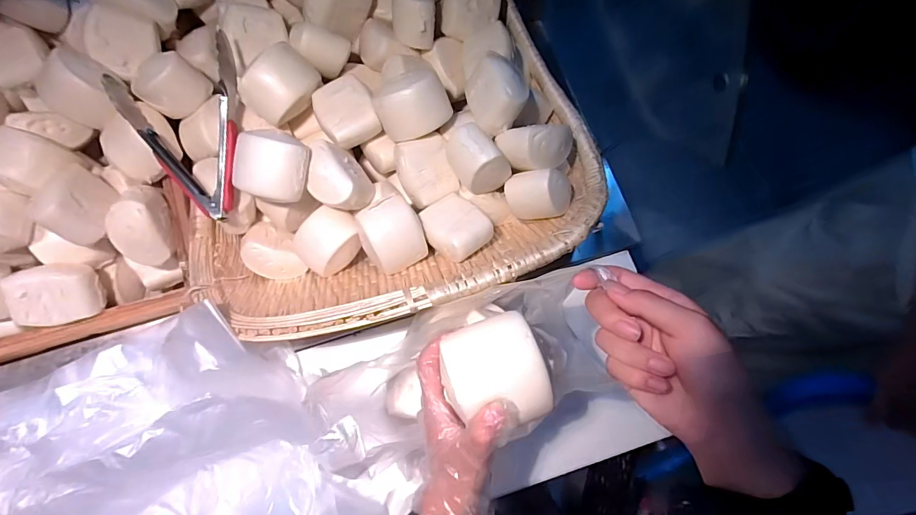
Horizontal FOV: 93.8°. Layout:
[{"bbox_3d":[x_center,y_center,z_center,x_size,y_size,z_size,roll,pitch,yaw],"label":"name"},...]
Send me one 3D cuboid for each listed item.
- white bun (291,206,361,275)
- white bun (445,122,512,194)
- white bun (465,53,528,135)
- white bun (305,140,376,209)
[{"bbox_3d":[-0.160,-0.021,0.531,0.067,0.045,0.081,40,81,8],"label":"white bun"},{"bbox_3d":[0.022,-0.115,0.498,0.059,0.056,0.065,-27,79,-6],"label":"white bun"},{"bbox_3d":[0.047,-0.194,0.506,0.061,0.051,0.083,-18,78,-4],"label":"white bun"},{"bbox_3d":[-0.142,-0.092,0.508,0.064,0.058,0.076,-41,81,-8],"label":"white bun"}]

